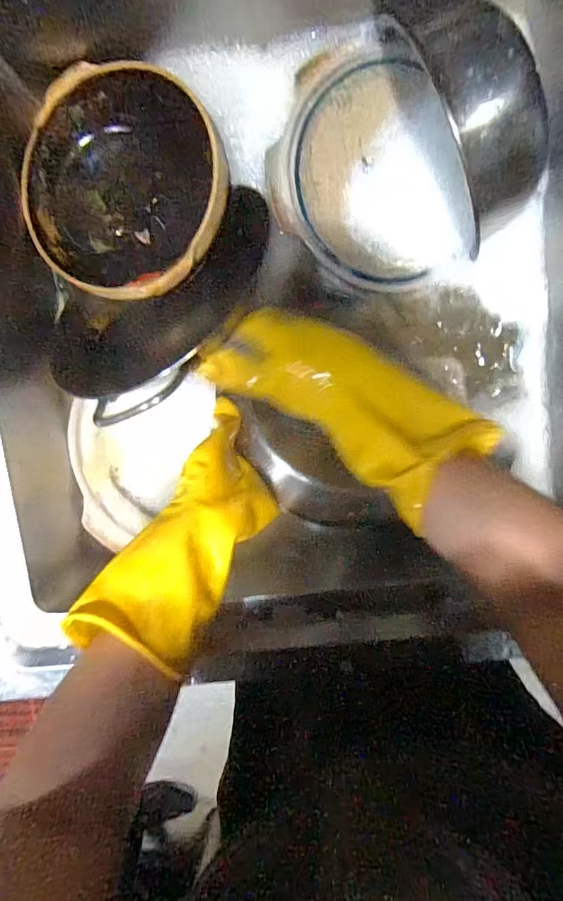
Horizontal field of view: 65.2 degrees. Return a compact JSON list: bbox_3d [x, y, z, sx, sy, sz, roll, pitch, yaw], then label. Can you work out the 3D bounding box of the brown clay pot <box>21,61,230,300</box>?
[{"bbox_3d":[-0.159,-0.262,0.434,0.226,0.066,0.201,24,97,1],"label":"brown clay pot"}]

